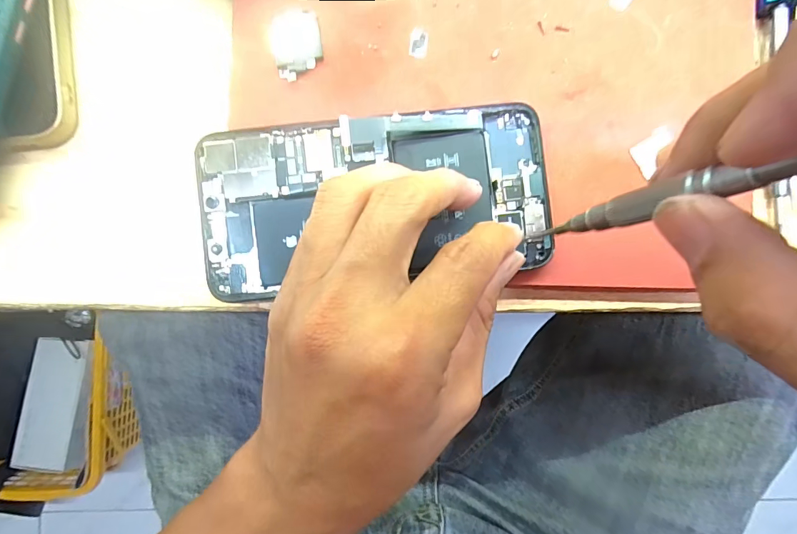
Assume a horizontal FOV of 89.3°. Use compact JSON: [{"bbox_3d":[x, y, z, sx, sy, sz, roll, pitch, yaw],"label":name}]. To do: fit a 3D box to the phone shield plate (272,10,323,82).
[{"bbox_3d":[-0.046,-0.102,0.185,0.021,0.004,0.030,-8,88,-1],"label":"phone shield plate"}]

